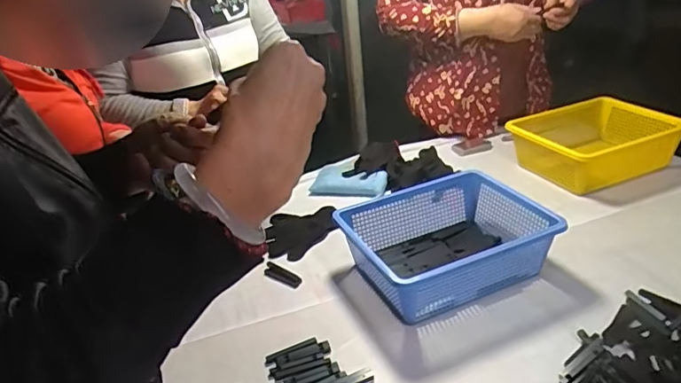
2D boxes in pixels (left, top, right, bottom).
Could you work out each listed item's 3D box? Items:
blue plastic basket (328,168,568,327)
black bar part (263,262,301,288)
[{"bbox_3d":[0.170,0.082,0.848,0.305,0.099,0.238,-15,28,-19],"label":"blue plastic basket"},{"bbox_3d":[-0.104,0.145,0.886,0.078,0.014,0.025,15,33,36],"label":"black bar part"}]

